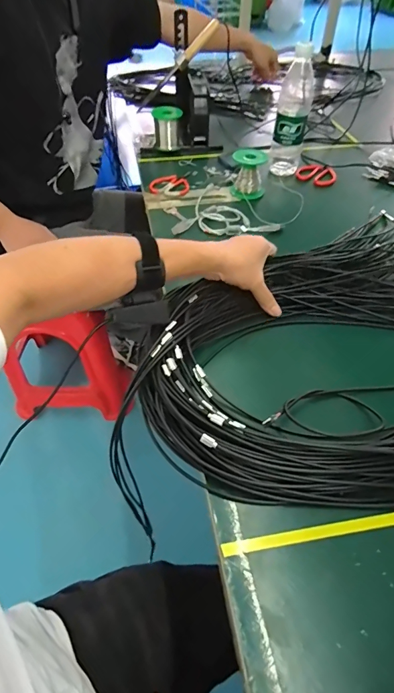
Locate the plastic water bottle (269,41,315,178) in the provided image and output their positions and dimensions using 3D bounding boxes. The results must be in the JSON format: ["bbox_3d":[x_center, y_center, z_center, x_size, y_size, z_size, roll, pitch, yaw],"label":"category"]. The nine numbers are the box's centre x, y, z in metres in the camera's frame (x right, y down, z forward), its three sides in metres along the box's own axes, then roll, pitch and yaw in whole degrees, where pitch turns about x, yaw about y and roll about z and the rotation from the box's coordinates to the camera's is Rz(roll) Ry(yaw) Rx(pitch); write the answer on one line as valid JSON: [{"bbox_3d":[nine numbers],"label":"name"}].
[{"bbox_3d":[0.196,-0.465,0.776,0.067,0.200,0.072,9,51,8],"label":"plastic water bottle"}]

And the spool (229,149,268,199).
[{"bbox_3d":[0.102,-0.346,0.753,0.066,0.071,0.070,4,50,4],"label":"spool"}]

